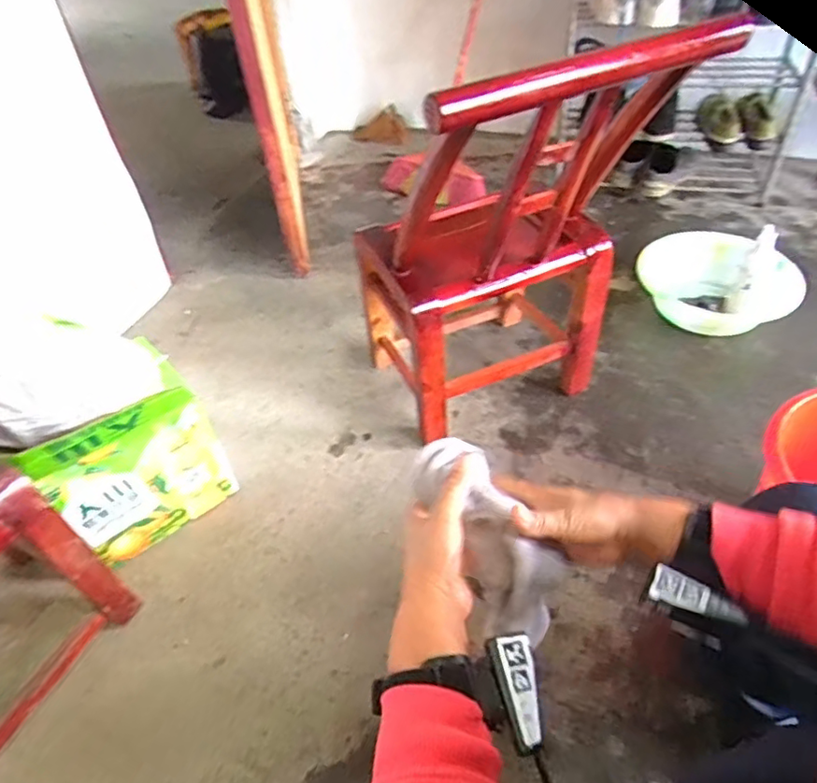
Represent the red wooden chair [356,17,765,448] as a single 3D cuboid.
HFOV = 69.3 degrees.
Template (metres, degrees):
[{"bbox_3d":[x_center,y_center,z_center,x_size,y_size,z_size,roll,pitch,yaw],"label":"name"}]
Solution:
[{"bbox_3d":[0.152,-0.240,0.970,0.375,0.674,0.430,-18,48,-12],"label":"red wooden chair"}]

